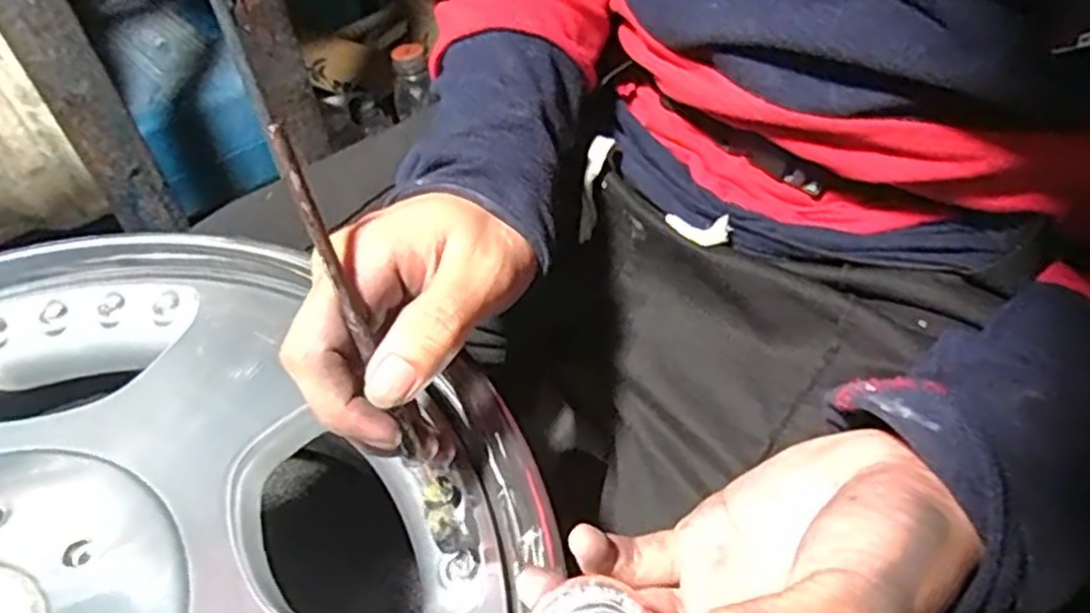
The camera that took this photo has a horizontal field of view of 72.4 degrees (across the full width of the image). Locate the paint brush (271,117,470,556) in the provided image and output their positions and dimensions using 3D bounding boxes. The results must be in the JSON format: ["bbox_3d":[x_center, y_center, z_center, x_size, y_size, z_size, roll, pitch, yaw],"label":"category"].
[{"bbox_3d":[-0.058,0.018,0.261,0.018,0.166,0.012,-28,22,-21],"label":"paint brush"}]

